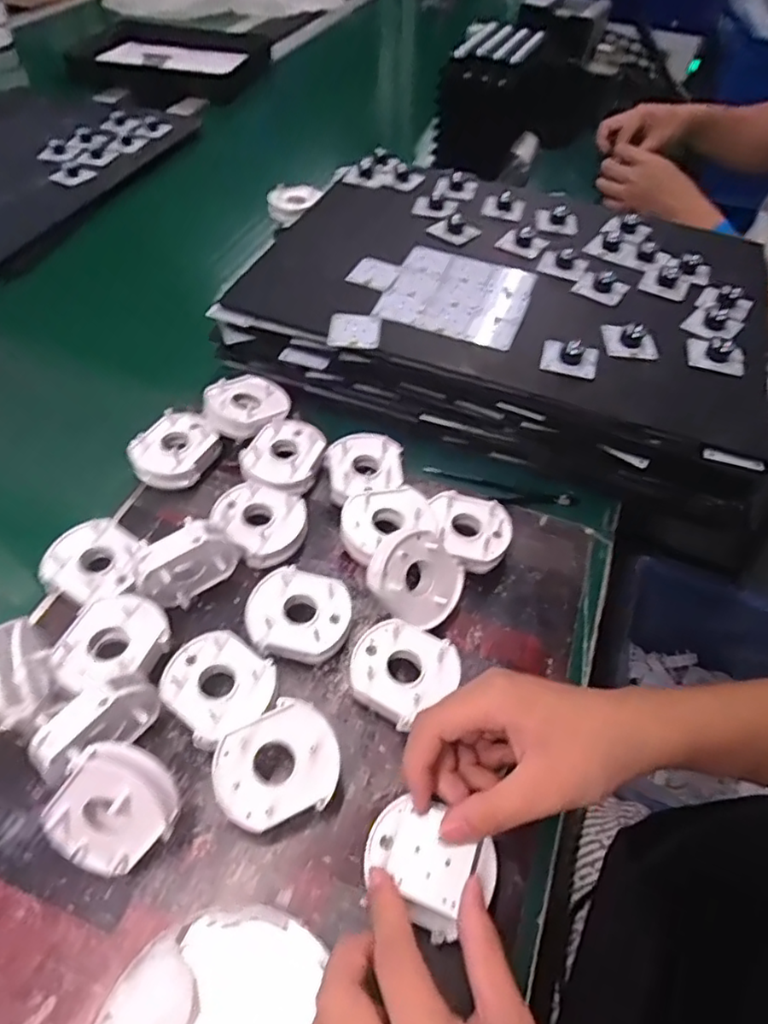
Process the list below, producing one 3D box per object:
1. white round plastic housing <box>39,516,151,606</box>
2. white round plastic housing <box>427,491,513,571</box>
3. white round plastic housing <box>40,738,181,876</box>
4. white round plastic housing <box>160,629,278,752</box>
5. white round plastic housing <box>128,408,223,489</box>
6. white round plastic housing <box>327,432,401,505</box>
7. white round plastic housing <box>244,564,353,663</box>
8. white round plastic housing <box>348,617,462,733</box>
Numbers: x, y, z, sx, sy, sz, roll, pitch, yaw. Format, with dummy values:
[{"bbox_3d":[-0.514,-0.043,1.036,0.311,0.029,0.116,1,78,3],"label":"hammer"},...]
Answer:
[{"bbox_3d":[-0.212,0.041,0.452,0.064,0.033,0.062,24,55,12],"label":"white round plastic housing"},{"bbox_3d":[0.066,0.018,0.480,0.059,0.038,0.059,2,53,-3],"label":"white round plastic housing"},{"bbox_3d":[-0.150,0.164,0.337,0.062,0.073,0.022,38,12,-6],"label":"white round plastic housing"},{"bbox_3d":[-0.107,0.116,0.400,0.067,0.034,0.063,2,53,-3],"label":"white round plastic housing"},{"bbox_3d":[-0.175,-0.051,0.520,0.058,0.033,0.068,19,54,9],"label":"white round plastic housing"},{"bbox_3d":[-0.016,-0.035,0.522,0.064,0.032,0.060,-5,54,-9],"label":"white round plastic housing"},{"bbox_3d":[-0.059,0.075,0.431,0.069,0.034,0.061,10,53,3],"label":"white round plastic housing"},{"bbox_3d":[0.011,0.110,0.410,0.066,0.035,0.061,26,55,14],"label":"white round plastic housing"}]

